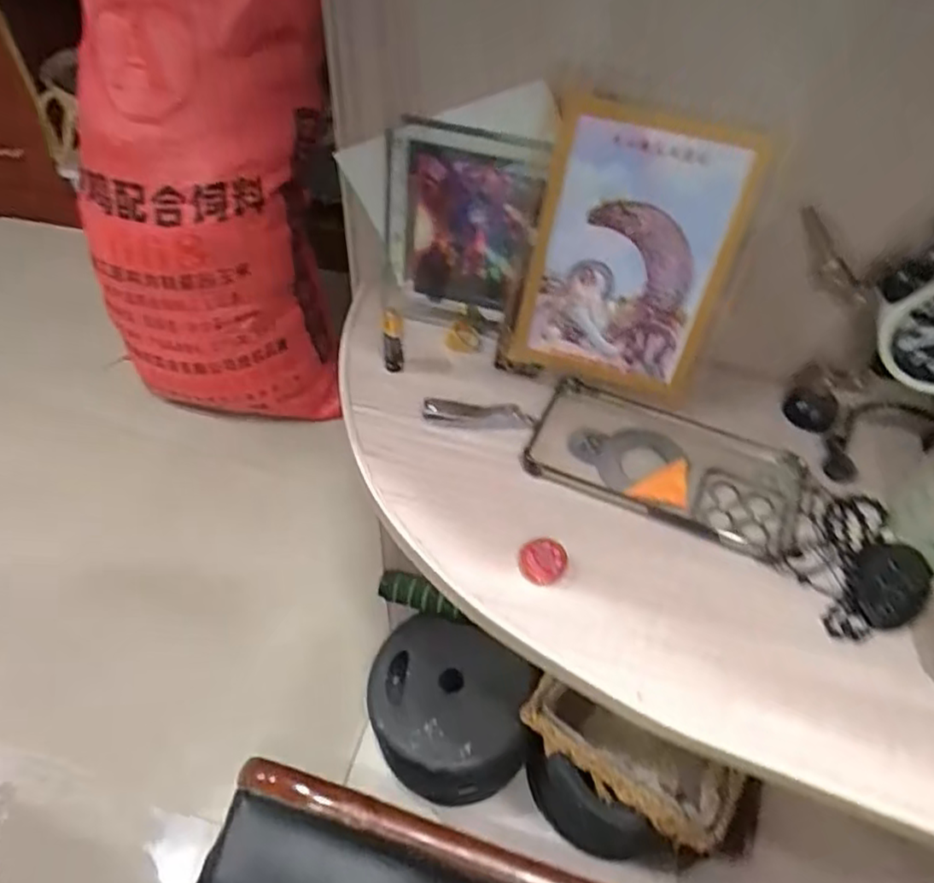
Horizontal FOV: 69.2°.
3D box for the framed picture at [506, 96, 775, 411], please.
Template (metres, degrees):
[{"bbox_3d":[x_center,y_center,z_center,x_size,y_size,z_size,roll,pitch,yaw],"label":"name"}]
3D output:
[{"bbox_3d":[0.099,-0.111,0.418,0.117,0.163,0.023,15,34,6],"label":"framed picture"}]

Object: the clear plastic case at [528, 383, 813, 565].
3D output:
[{"bbox_3d":[0.126,0.017,0.432,0.166,0.016,0.081,20,55,10],"label":"clear plastic case"}]

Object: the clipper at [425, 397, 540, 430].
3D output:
[{"bbox_3d":[0.008,-0.019,0.445,0.072,0.013,0.018,1,54,-3],"label":"clipper"}]

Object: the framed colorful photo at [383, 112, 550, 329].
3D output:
[{"bbox_3d":[-0.006,-0.144,0.456,0.105,0.126,0.029,15,45,11],"label":"framed colorful photo"}]

